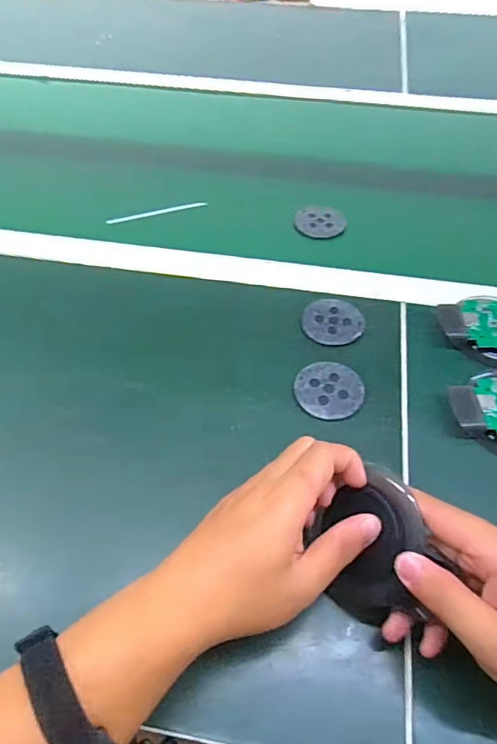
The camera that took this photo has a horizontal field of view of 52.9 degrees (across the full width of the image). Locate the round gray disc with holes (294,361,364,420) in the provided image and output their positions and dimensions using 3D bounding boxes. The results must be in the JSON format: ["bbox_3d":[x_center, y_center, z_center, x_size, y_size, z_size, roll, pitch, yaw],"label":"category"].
[{"bbox_3d":[0.075,0.016,0.462,0.061,0.006,0.061,0,53,0],"label":"round gray disc with holes"}]

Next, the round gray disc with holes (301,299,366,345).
[{"bbox_3d":[0.087,-0.052,0.511,0.061,0.008,0.057,0,53,0],"label":"round gray disc with holes"}]

